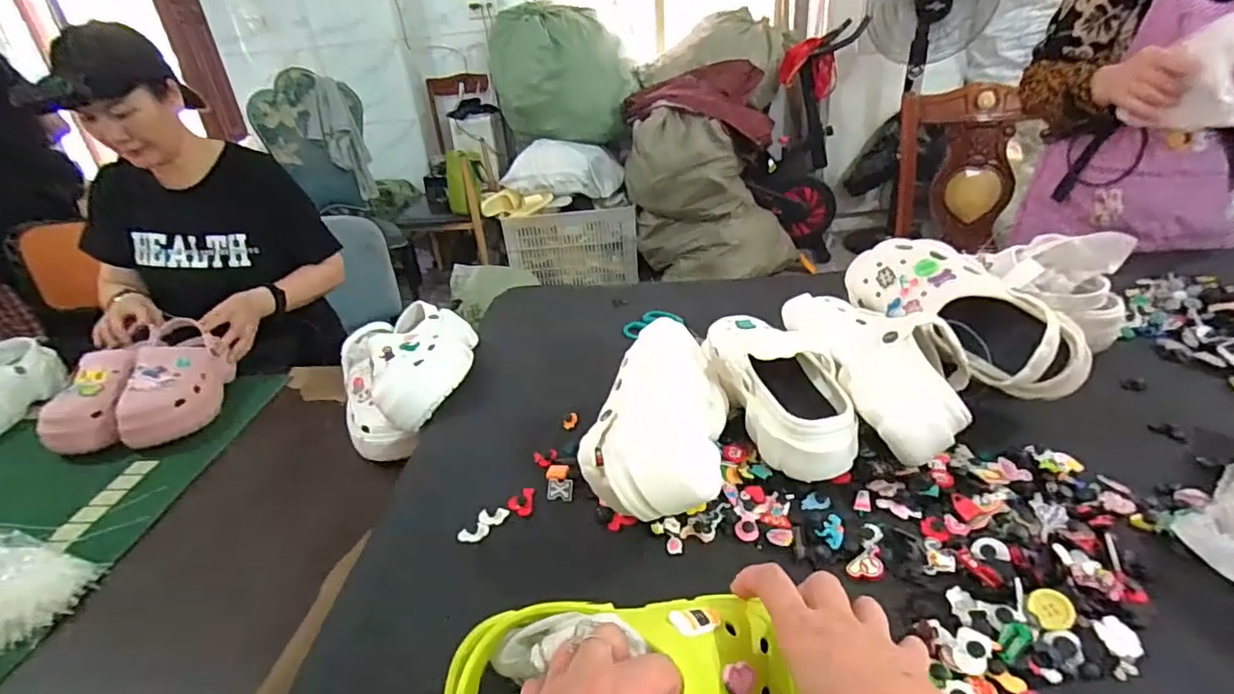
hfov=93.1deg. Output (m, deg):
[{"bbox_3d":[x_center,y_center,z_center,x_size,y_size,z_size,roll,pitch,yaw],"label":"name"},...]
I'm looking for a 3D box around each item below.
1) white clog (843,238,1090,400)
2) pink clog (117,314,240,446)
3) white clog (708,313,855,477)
[{"bbox_3d":[0.375,-0.042,0.660,0.129,0.093,0.270,-20,47,-24],"label":"white clog"},{"bbox_3d":[-0.714,0.063,0.950,0.091,0.115,0.226,-8,30,-4],"label":"pink clog"},{"bbox_3d":[0.172,0.036,0.651,0.102,0.090,0.228,-7,30,-4],"label":"white clog"}]

